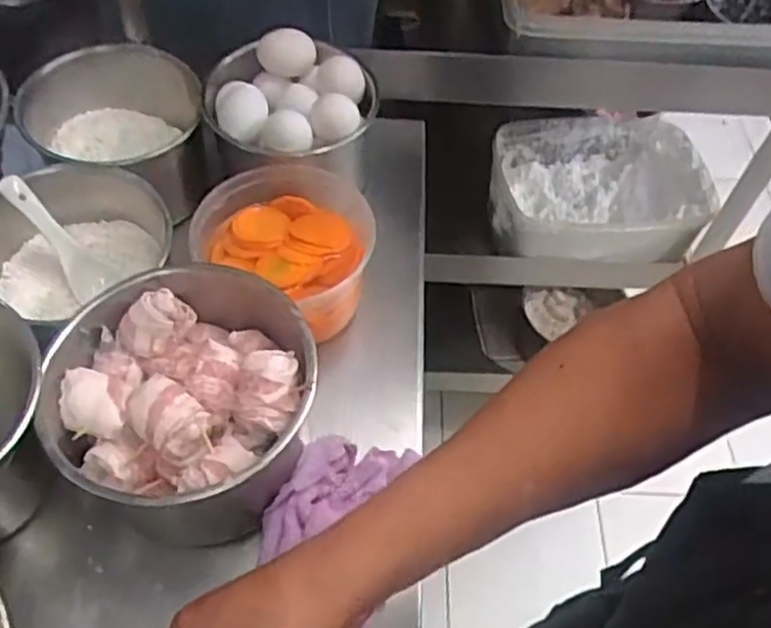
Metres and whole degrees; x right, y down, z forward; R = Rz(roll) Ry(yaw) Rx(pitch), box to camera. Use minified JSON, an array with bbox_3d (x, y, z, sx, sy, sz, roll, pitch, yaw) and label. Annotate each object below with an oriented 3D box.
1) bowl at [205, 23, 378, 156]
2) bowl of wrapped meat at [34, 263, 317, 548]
[{"bbox_3d":[-0.086,-0.183,0.659,0.153,0.064,0.131,-1,55,-4],"label":"bowl"},{"bbox_3d":[-0.140,0.062,0.515,0.168,0.096,0.169,2,55,-3],"label":"bowl of wrapped meat"}]

